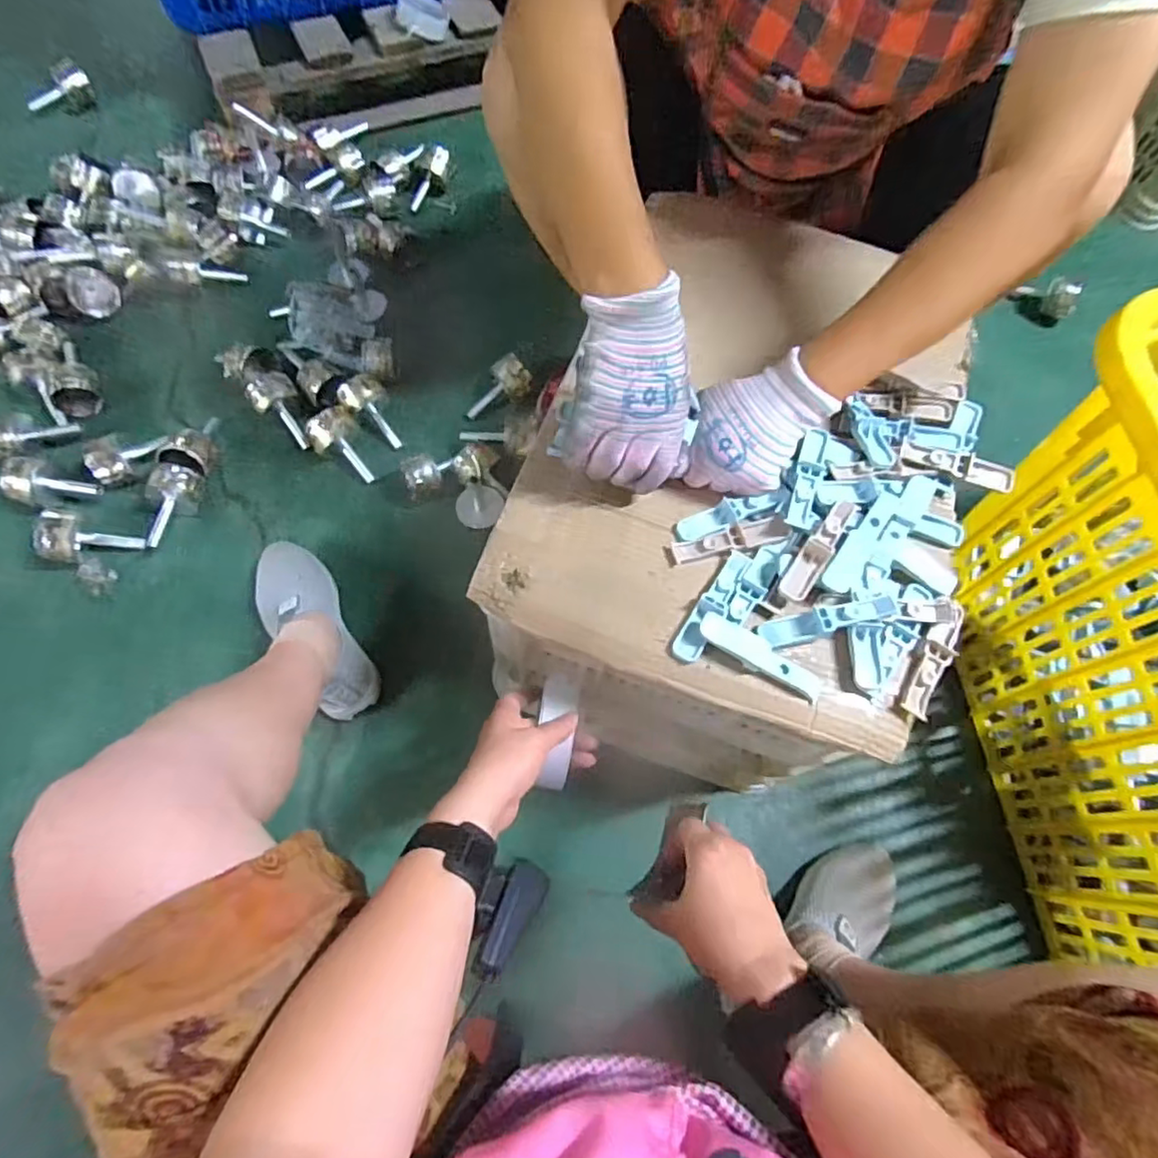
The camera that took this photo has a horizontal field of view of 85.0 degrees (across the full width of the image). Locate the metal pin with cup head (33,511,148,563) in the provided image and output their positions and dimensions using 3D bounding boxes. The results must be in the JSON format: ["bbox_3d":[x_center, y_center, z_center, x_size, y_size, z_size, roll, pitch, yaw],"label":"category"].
[{"bbox_3d":[-0.601,-0.057,0.764,0.084,0.052,0.067,-18,69,-10],"label":"metal pin with cup head"}]

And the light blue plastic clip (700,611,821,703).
[{"bbox_3d":[0.131,0.055,0.456,0.095,0.016,0.021,29,69,9],"label":"light blue plastic clip"}]

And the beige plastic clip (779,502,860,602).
[{"bbox_3d":[0.179,-0.024,0.467,0.022,0.010,0.092,32,69,11],"label":"beige plastic clip"}]

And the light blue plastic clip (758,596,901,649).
[{"bbox_3d":[0.186,0.030,0.467,0.099,0.020,0.021,-15,68,8],"label":"light blue plastic clip"}]

